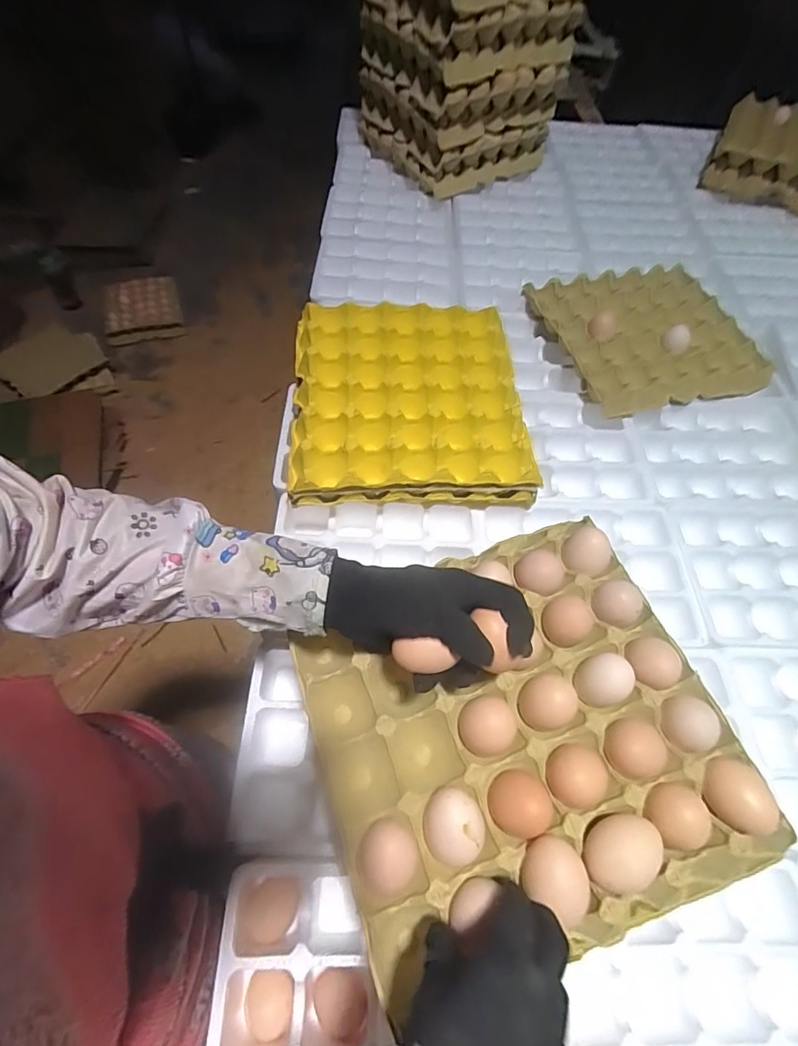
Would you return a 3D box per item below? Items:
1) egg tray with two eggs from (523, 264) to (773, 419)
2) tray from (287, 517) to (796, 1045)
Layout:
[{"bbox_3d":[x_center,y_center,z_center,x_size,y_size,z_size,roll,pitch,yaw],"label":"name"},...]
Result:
[{"bbox_3d":[0.383,-0.292,0.767,0.288,0.057,0.266,-13,61,-11],"label":"egg tray with two eggs"},{"bbox_3d":[0.088,0.155,0.369,0.287,0.053,0.270,-16,61,-12],"label":"tray"}]

